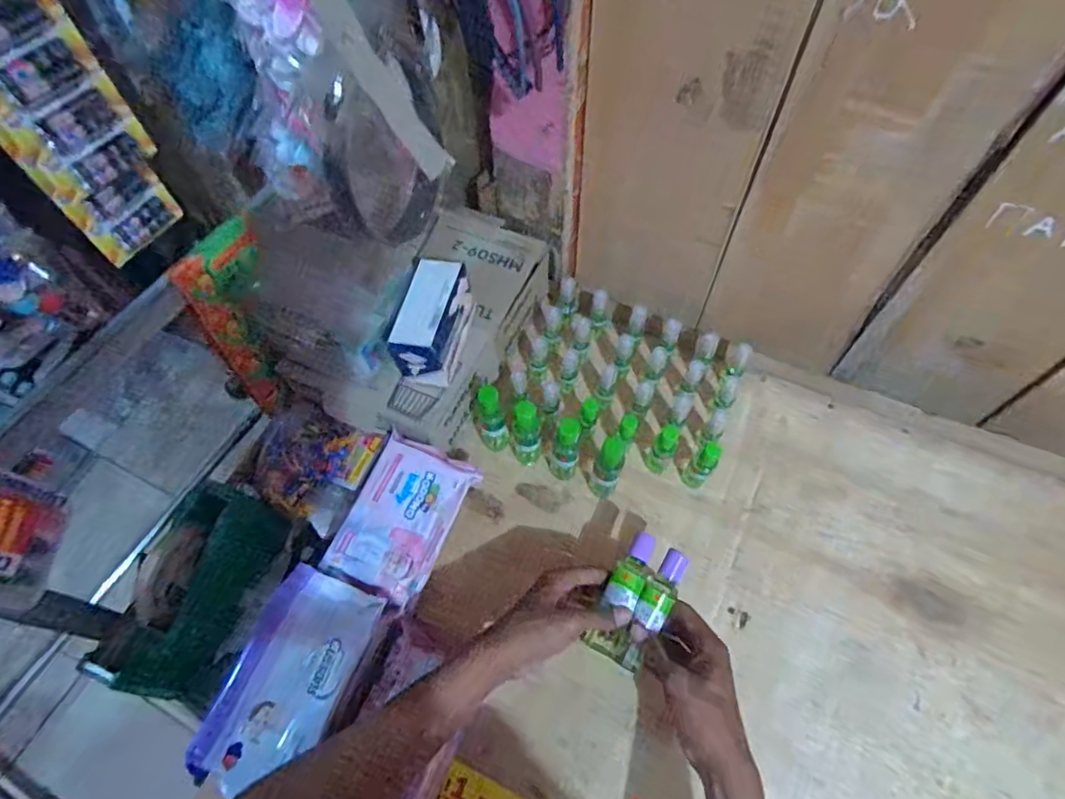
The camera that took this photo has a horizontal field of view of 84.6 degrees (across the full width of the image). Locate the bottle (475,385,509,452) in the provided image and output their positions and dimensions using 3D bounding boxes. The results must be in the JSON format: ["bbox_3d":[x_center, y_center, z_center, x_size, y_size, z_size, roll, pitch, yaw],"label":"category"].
[{"bbox_3d":[-0.046,0.026,0.654,0.031,0.116,0.026,-15,62,-5],"label":"bottle"}]

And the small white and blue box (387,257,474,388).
[{"bbox_3d":[-0.108,-0.082,0.628,0.063,0.069,0.120,13,63,9],"label":"small white and blue box"}]

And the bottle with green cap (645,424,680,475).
[{"bbox_3d":[0.146,0.056,0.658,0.027,0.071,0.029,-1,62,2],"label":"bottle with green cap"}]

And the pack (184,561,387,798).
[{"bbox_3d":[-0.210,0.247,0.512,0.096,0.044,0.180,17,64,11],"label":"pack"}]

